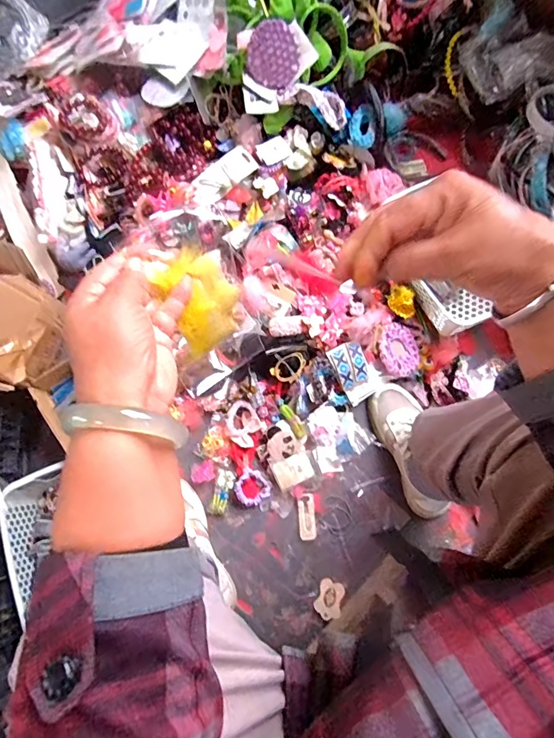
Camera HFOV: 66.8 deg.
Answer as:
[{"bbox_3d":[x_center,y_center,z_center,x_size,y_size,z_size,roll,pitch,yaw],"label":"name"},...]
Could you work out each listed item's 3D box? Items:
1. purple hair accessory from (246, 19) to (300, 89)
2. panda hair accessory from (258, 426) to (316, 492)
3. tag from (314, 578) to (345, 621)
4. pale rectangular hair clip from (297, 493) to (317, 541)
[{"bbox_3d":[-0.007,-0.566,0.760,0.093,0.096,0.010,-6,44,-9],"label":"purple hair accessory"},{"bbox_3d":[0.013,0.153,0.736,0.071,0.021,0.102,-27,78,-8],"label":"panda hair accessory"},{"bbox_3d":[0.086,0.379,0.690,0.042,0.007,0.058,13,68,14],"label":"tag"},{"bbox_3d":[0.052,0.256,0.730,0.030,0.013,0.076,-4,76,-2],"label":"pale rectangular hair clip"}]

